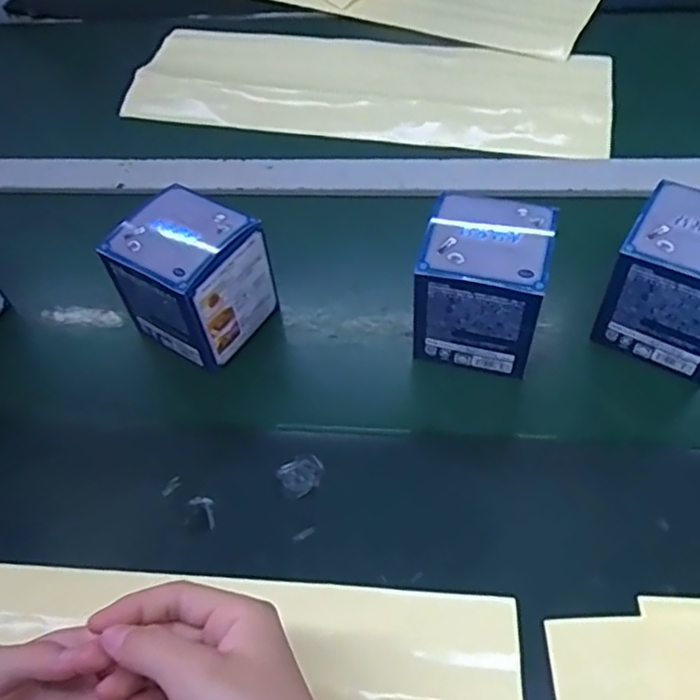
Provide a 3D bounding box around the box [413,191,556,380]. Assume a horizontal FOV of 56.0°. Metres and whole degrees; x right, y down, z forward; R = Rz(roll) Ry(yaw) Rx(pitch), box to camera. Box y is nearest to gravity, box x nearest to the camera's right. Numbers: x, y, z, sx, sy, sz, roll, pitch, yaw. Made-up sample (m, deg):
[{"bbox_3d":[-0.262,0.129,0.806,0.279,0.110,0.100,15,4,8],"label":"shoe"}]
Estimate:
[{"bbox_3d":[0.092,-0.045,0.460,0.082,0.096,0.076,11,54,14],"label":"box"}]

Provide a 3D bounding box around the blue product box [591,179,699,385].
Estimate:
[{"bbox_3d":[0.227,-0.047,0.450,0.082,0.094,0.075,24,58,22],"label":"blue product box"}]

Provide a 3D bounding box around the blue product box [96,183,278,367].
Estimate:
[{"bbox_3d":[-0.114,-0.051,0.482,0.083,0.097,0.082,24,58,22],"label":"blue product box"}]

